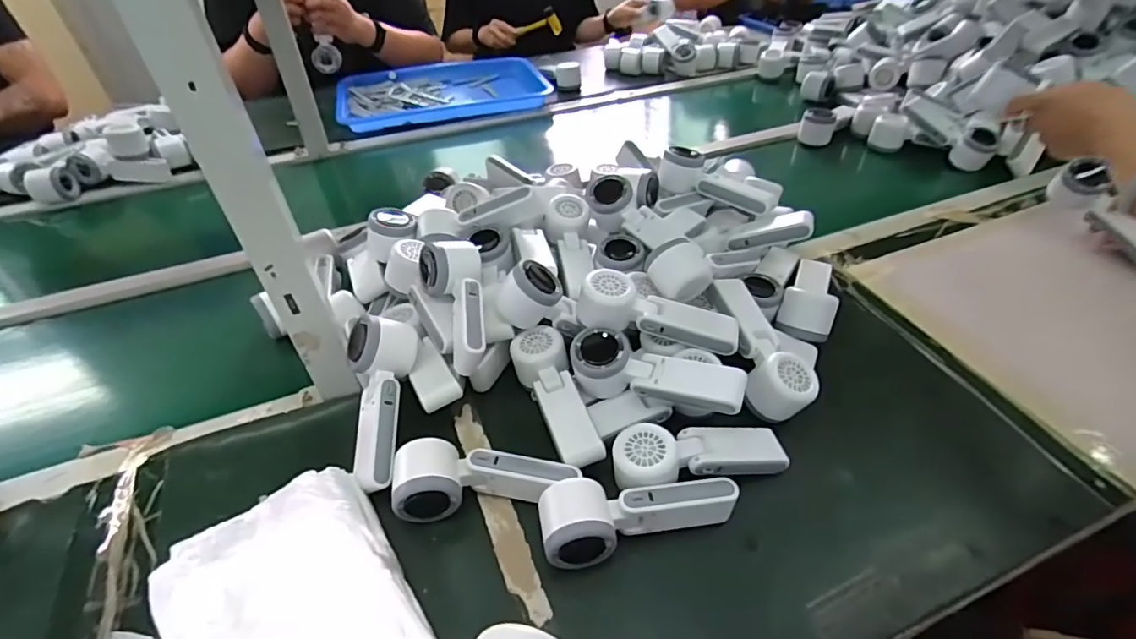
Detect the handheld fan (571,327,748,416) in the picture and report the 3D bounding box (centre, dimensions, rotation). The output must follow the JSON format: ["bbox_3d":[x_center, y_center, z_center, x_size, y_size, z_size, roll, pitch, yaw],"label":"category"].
[{"bbox_3d":[0.084,0.056,0.528,0.166,0.053,0.053,13,45,16],"label":"handheld fan"}]

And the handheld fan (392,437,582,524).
[{"bbox_3d":[-0.073,0.143,0.490,0.155,0.047,0.062,-4,42,-2],"label":"handheld fan"}]

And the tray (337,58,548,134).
[{"bbox_3d":[-0.294,-0.541,1.286,0.477,0.039,0.331,-10,43,-9],"label":"tray"}]

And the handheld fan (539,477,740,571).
[{"bbox_3d":[0.061,0.164,0.461,0.164,0.044,0.061,-10,43,-8],"label":"handheld fan"}]

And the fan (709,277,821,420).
[{"bbox_3d":[0.201,0.022,0.569,0.062,0.046,0.167,-10,59,-8],"label":"fan"}]

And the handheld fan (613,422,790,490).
[{"bbox_3d":[0.124,0.123,0.501,0.165,0.039,0.052,1,42,-17],"label":"handheld fan"}]

